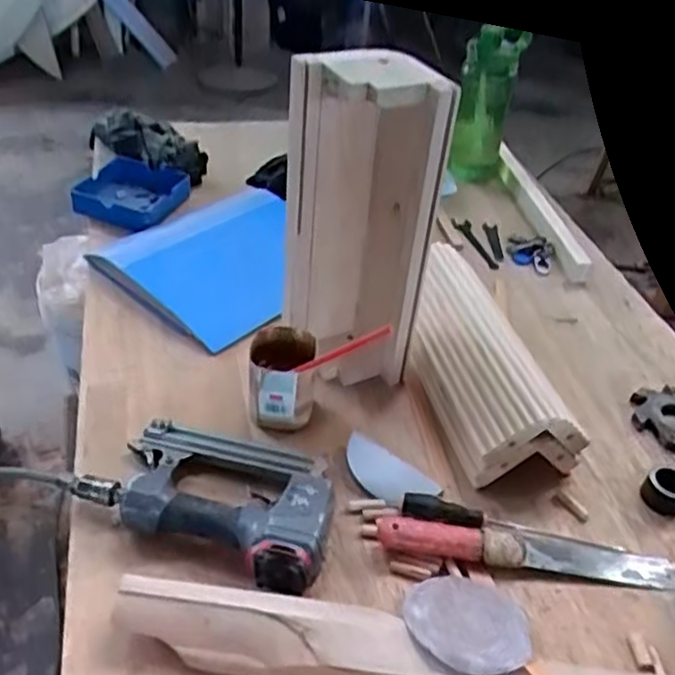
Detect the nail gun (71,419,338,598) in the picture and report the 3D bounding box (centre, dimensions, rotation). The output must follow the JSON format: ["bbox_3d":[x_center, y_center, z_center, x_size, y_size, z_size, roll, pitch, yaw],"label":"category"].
[{"bbox_3d":[-0.117,0.146,0.699,0.252,0.069,0.158,18,42,14],"label":"nail gun"}]

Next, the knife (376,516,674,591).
[{"bbox_3d":[0.189,0.209,0.683,0.295,0.026,0.039,7,40,0],"label":"knife"}]

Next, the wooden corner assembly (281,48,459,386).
[{"bbox_3d":[0.019,-0.118,0.807,0.155,0.386,0.095,2,40,-6],"label":"wooden corner assembly"}]

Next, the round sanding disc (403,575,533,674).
[{"bbox_3d":[0.116,0.249,0.617,0.106,0.012,0.114,8,16,-2],"label":"round sanding disc"}]

